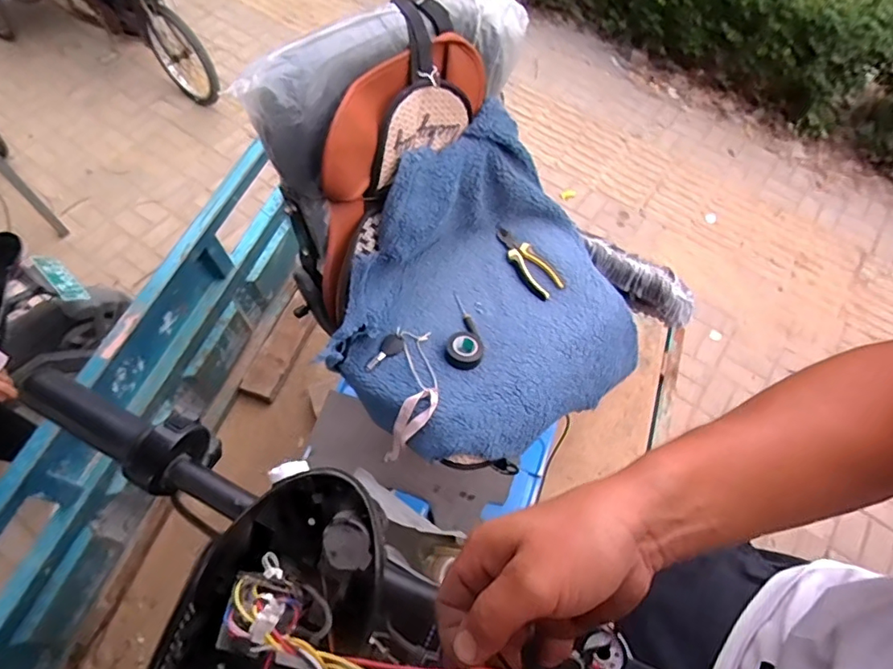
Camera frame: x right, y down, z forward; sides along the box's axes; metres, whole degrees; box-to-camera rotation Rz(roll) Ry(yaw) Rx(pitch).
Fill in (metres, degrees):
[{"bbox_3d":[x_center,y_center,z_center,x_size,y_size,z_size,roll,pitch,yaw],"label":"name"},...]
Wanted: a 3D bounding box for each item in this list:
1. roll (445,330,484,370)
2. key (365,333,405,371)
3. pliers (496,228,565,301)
[{"bbox_3d":[0.028,0.022,0.821,0.060,0.022,0.064,2,60,-3],"label":"roll"},{"bbox_3d":[-0.098,0.026,0.809,0.075,0.009,0.030,-34,68,-21],"label":"key"},{"bbox_3d":[0.145,-0.130,0.926,0.055,0.022,0.154,-30,66,-19],"label":"pliers"}]

